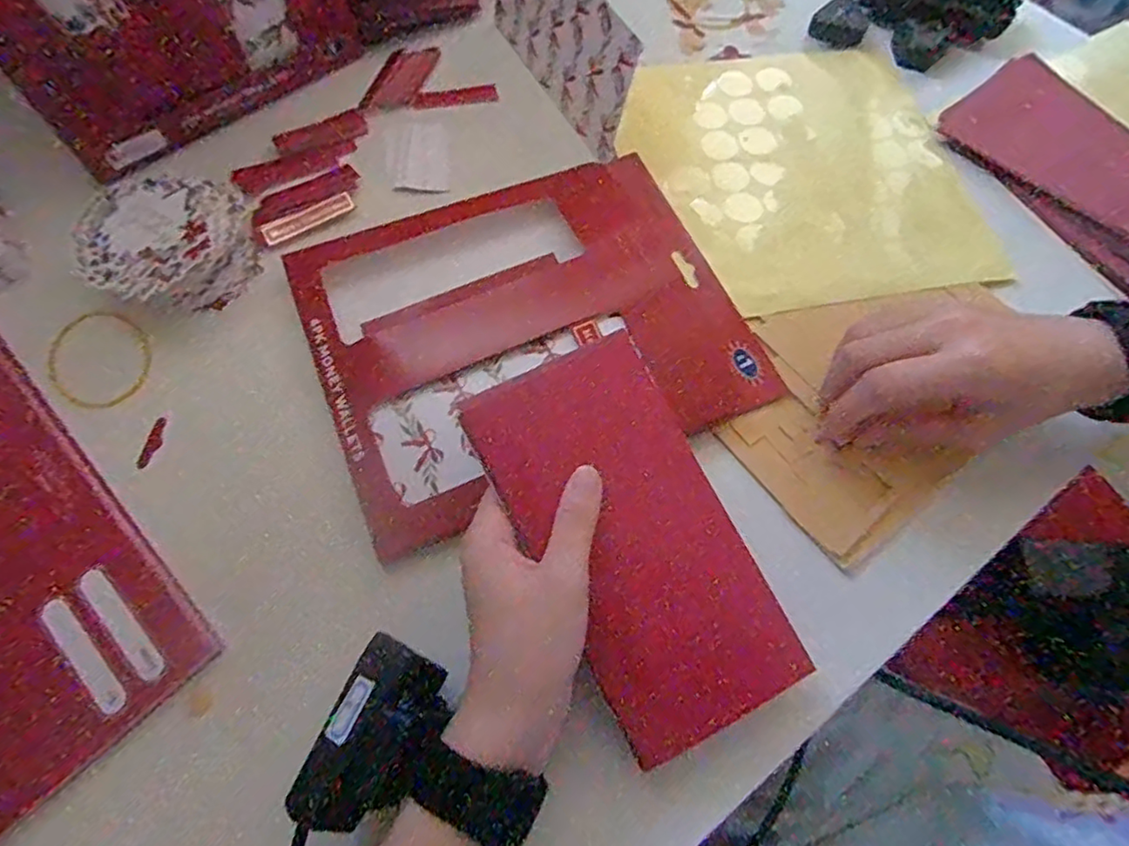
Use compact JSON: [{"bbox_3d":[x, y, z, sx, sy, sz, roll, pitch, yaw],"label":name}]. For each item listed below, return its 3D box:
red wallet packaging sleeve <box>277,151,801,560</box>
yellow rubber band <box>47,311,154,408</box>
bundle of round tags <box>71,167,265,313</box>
[{"bbox_3d":[-0.021,-0.060,0.355,0.233,0.013,0.196,-22,67,-10],"label":"red wallet packaging sleeve"},{"bbox_3d":[-0.264,-0.038,0.351,0.070,0.004,0.053,34,70,14],"label":"yellow rubber band"},{"bbox_3d":[-0.226,-0.099,0.358,0.088,0.030,0.098,-21,67,-9],"label":"bundle of round tags"}]

